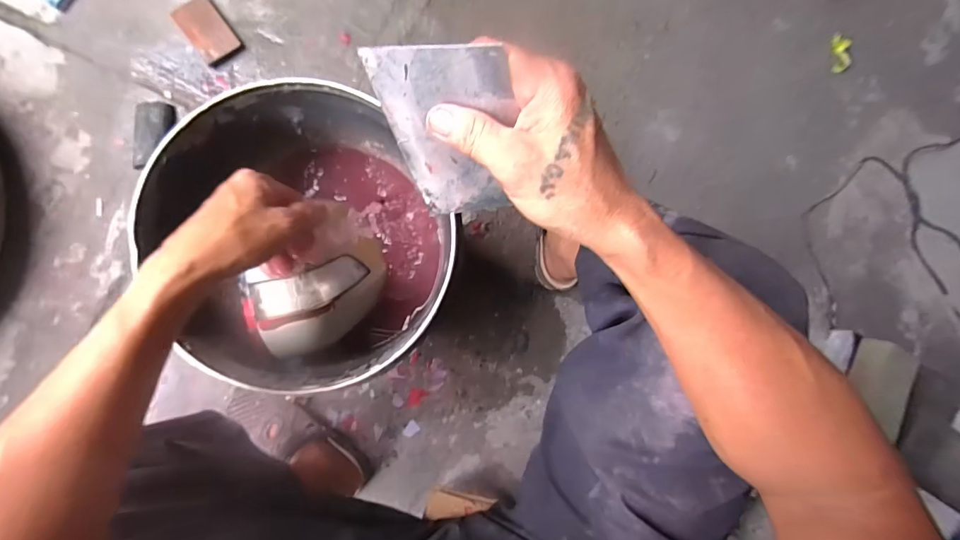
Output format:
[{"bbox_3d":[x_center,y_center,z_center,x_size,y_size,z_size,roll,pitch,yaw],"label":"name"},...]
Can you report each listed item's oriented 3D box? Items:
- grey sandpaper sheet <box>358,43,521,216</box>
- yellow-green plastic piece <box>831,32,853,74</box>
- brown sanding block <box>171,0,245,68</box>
[{"bbox_3d":[-0.016,-0.083,0.266,0.084,0.116,0.004,4,48,24],"label":"grey sandpaper sheet"},{"bbox_3d":[0.836,-0.497,0.962,0.045,0.015,0.095,4,85,-7],"label":"yellow-green plastic piece"},{"bbox_3d":[-0.490,-0.433,0.756,0.074,0.034,0.108,-37,94,-6],"label":"brown sanding block"}]

